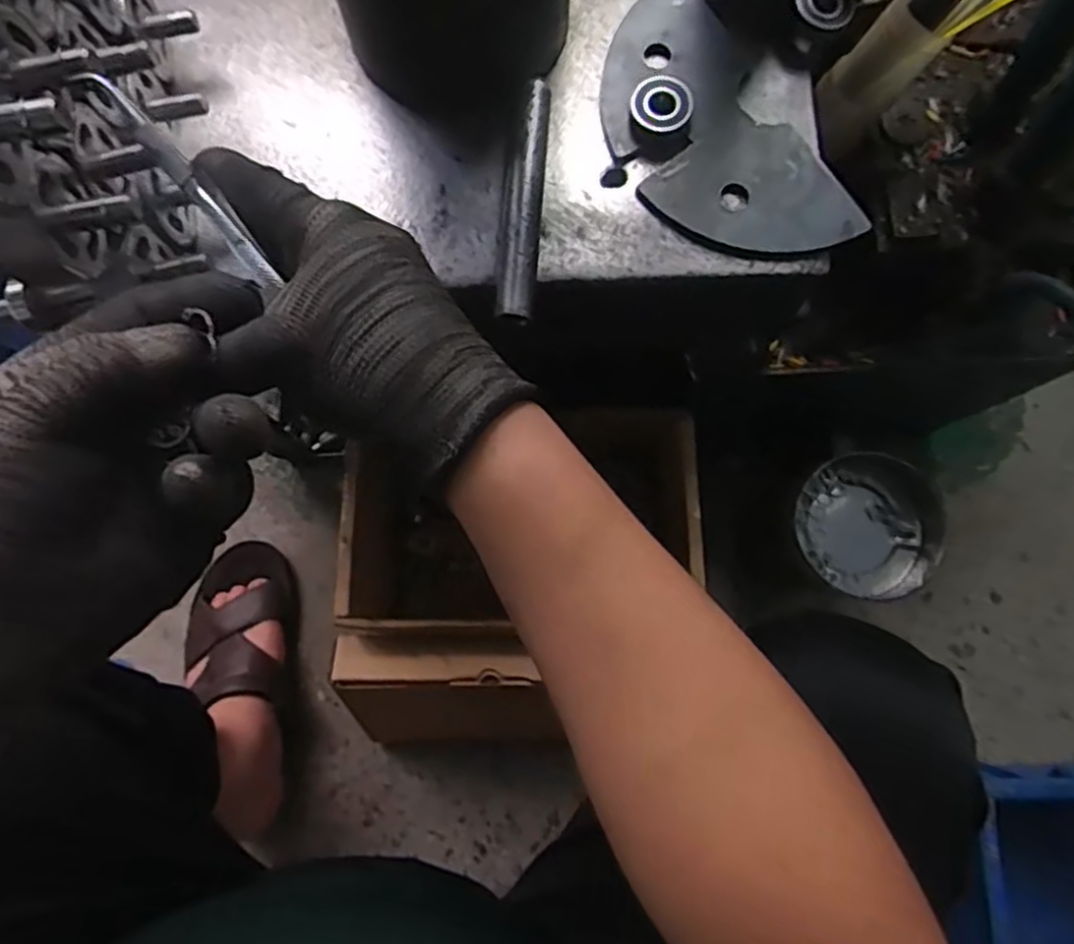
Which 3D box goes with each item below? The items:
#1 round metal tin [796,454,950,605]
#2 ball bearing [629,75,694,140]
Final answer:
[{"bbox_3d":[0.287,0.050,0.627,0.116,0.053,0.110,0,79,1],"label":"round metal tin"},{"bbox_3d":[0.071,-0.209,0.413,0.034,0.015,0.034,0,79,1],"label":"ball bearing"}]

